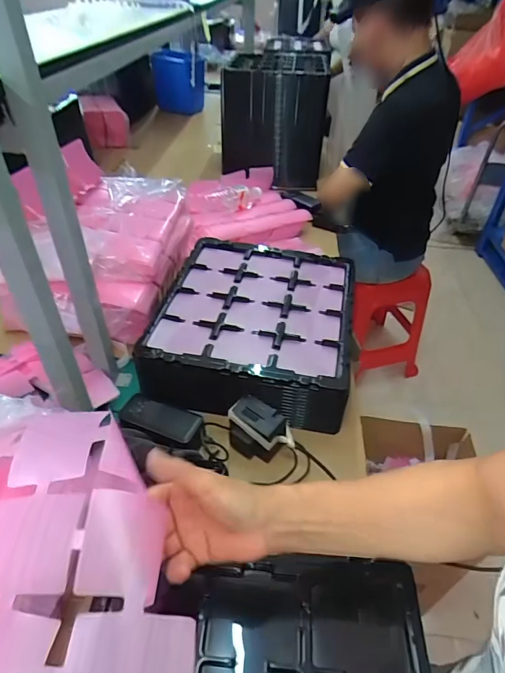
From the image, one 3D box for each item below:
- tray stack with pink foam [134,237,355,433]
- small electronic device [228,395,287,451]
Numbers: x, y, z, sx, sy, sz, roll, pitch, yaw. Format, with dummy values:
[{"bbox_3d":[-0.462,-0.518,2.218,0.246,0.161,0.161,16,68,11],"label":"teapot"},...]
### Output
[{"bbox_3d":[0.009,-0.017,0.782,0.335,0.098,0.398,9,43,8],"label":"tray stack with pink foam"},{"bbox_3d":[0.011,0.125,0.623,0.084,0.028,0.048,28,49,27],"label":"small electronic device"}]

